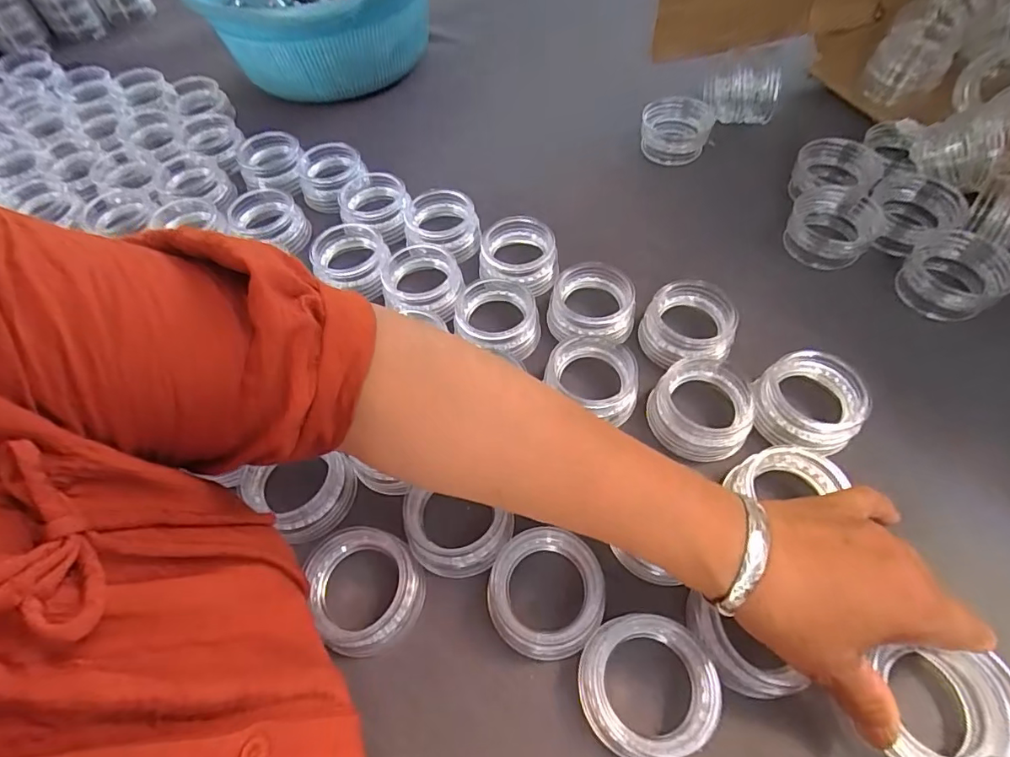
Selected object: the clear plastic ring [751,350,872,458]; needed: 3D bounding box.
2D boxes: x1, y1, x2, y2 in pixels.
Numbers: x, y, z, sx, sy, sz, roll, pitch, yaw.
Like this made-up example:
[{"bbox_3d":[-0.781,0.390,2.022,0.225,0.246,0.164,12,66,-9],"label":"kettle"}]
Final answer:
[{"bbox_3d":[0.203,0.016,0.337,0.066,0.026,0.062,-1,58,2],"label":"clear plastic ring"}]

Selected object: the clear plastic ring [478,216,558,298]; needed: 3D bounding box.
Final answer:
[{"bbox_3d":[0.011,-0.101,0.424,0.064,0.039,0.064,-1,58,2],"label":"clear plastic ring"}]

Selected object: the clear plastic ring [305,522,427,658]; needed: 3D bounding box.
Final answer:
[{"bbox_3d":[-0.081,0.120,0.293,0.062,0.030,0.067,-1,58,2],"label":"clear plastic ring"}]

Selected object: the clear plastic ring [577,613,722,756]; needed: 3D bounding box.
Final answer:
[{"bbox_3d":[0.074,0.159,0.260,0.069,0.024,0.065,-1,58,2],"label":"clear plastic ring"}]

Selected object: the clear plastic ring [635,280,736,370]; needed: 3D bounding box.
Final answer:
[{"bbox_3d":[0.134,-0.039,0.371,0.063,0.026,0.074,14,60,11],"label":"clear plastic ring"}]

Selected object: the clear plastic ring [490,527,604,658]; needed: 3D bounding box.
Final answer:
[{"bbox_3d":[0.023,0.123,0.286,0.062,0.023,0.063,-1,58,2],"label":"clear plastic ring"}]

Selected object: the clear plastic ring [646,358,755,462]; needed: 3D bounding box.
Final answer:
[{"bbox_3d":[0.134,0.019,0.343,0.075,0.023,0.065,-17,59,-8],"label":"clear plastic ring"}]

